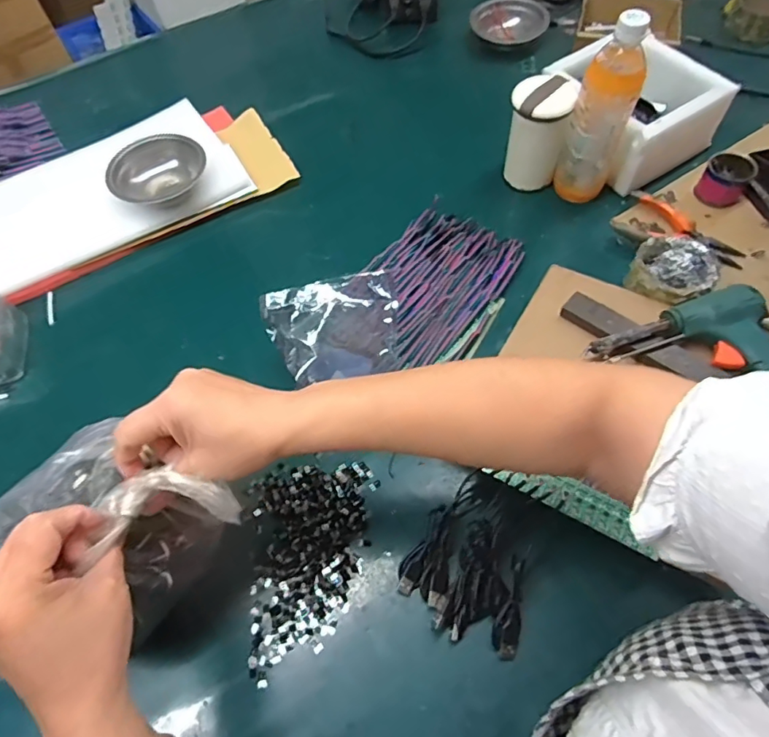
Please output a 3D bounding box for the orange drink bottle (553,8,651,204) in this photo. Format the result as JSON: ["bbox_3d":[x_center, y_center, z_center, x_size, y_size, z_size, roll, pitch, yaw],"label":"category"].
[{"bbox_3d":[0.253,-0.297,0.593,0.066,0.205,0.056,22,62,15],"label":"orange drink bottle"}]

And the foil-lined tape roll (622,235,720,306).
[{"bbox_3d":[0.314,-0.108,0.555,0.079,0.039,0.084,-1,59,2],"label":"foil-lined tape roll"}]

